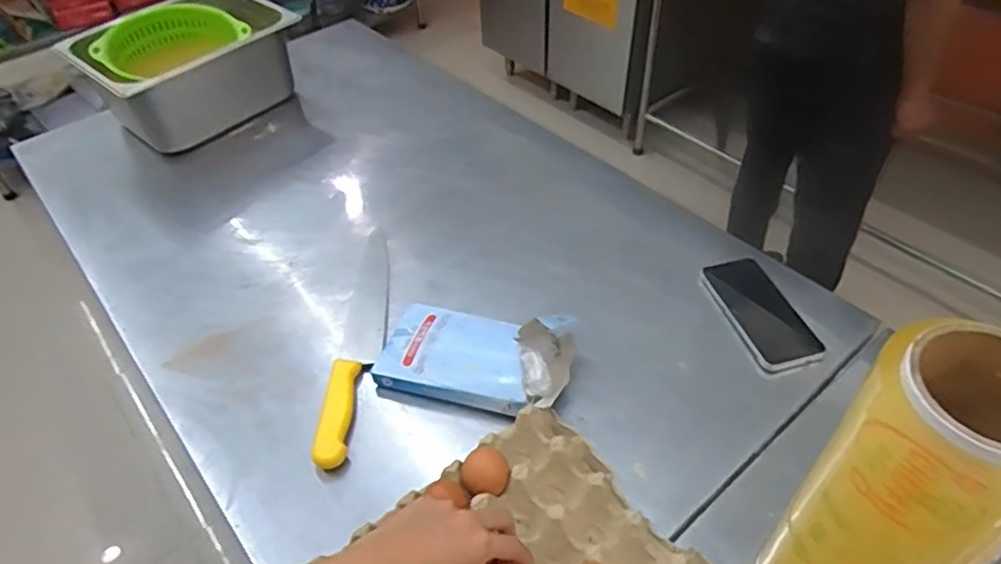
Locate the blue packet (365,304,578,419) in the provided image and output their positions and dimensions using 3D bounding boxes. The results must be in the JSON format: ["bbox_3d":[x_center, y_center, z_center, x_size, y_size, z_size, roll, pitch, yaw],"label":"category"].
[{"bbox_3d":[-0.030,0.064,0.711,0.208,0.101,0.113,11,48,14],"label":"blue packet"}]

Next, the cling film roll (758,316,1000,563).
[{"bbox_3d":[0.265,0.162,0.441,0.091,0.290,0.099,-2,44,2],"label":"cling film roll"}]

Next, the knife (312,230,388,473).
[{"bbox_3d":[-0.168,0.052,0.790,0.054,0.028,0.371,-3,46,1],"label":"knife"}]

